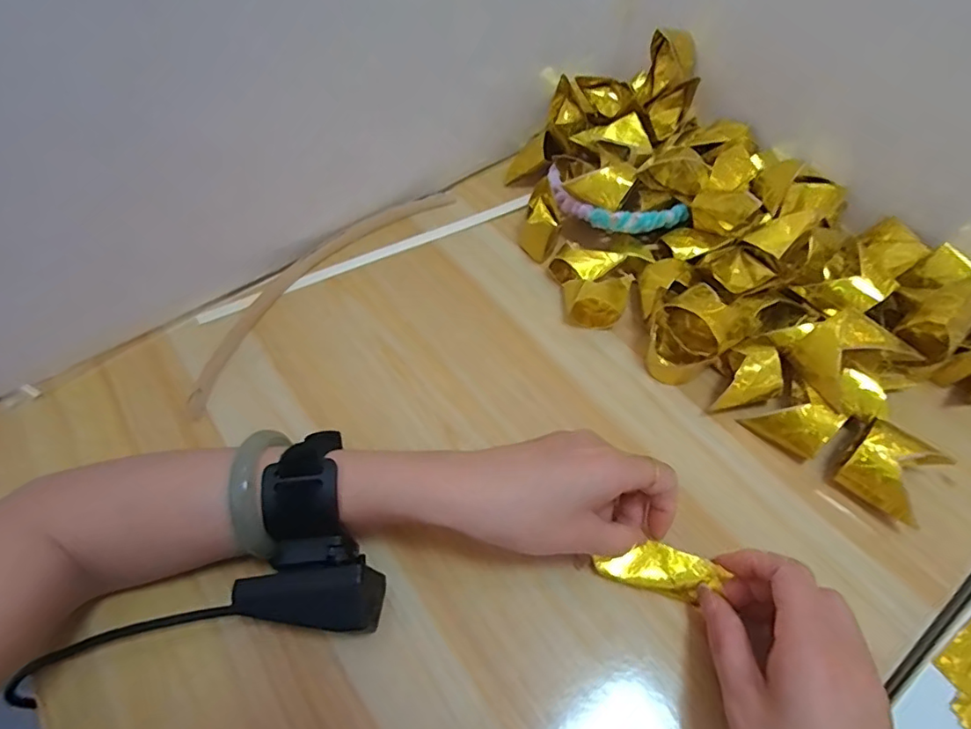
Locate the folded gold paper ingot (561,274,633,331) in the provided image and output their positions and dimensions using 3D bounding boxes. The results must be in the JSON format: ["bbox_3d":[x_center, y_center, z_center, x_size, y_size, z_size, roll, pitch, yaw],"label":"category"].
[{"bbox_3d":[0.084,-0.047,0.398,0.050,0.027,0.032,1,56,0],"label":"folded gold paper ingot"}]

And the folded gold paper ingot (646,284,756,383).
[{"bbox_3d":[0.140,-0.020,0.360,0.053,0.051,0.044,-25,59,-16],"label":"folded gold paper ingot"}]

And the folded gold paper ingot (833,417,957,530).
[{"bbox_3d":[0.241,0.064,0.318,0.047,0.035,0.045,38,64,23],"label":"folded gold paper ingot"}]

